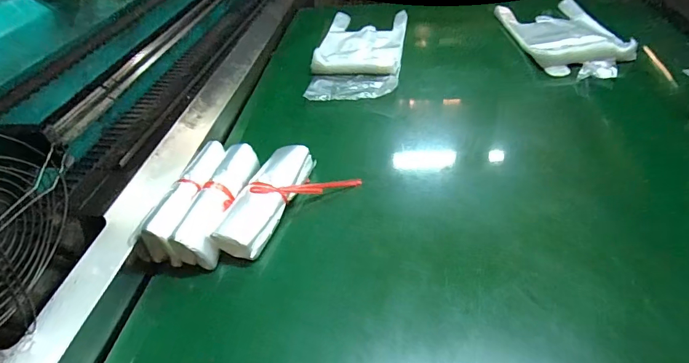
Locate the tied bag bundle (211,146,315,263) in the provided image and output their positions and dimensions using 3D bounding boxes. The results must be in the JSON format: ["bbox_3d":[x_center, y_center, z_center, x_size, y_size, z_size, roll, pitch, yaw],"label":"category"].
[{"bbox_3d":[-0.111,0.025,0.611,0.070,0.048,0.209,11,44,17],"label":"tied bag bundle"}]

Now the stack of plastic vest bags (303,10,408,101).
[{"bbox_3d":[0.038,-0.310,0.963,0.193,0.029,0.417,4,42,10],"label":"stack of plastic vest bags"}]

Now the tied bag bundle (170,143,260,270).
[{"bbox_3d":[-0.175,0.024,0.605,0.063,0.048,0.213,3,42,10],"label":"tied bag bundle"}]

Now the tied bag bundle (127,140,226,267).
[{"bbox_3d":[-0.225,0.022,0.605,0.047,0.063,0.211,5,42,11],"label":"tied bag bundle"}]

